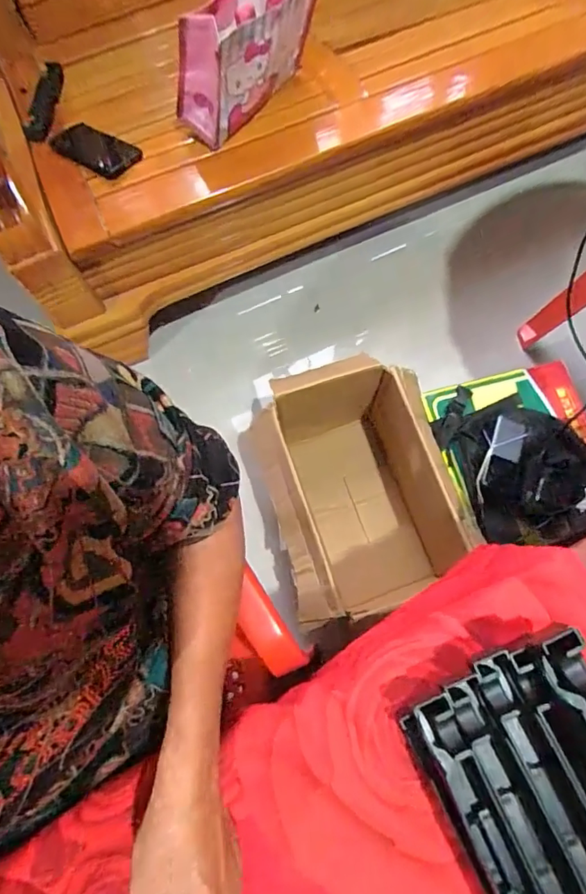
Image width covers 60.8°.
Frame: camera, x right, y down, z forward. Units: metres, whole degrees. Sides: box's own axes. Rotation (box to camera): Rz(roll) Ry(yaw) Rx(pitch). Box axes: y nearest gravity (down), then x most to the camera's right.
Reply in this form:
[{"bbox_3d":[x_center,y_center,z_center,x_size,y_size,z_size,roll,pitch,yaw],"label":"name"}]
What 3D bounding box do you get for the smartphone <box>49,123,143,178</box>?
[{"bbox_3d":[-0.329,-0.505,0.851,0.154,0.015,0.084,34,74,14],"label":"smartphone"}]

